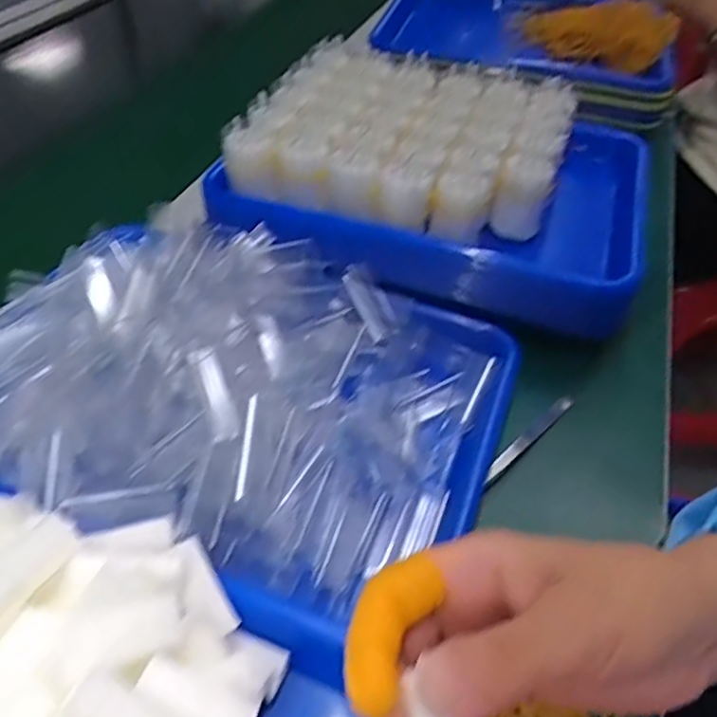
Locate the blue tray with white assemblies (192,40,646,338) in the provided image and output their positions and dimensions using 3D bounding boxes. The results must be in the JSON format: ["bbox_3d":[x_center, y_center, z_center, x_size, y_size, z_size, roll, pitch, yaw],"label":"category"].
[{"bbox_3d":[0.072,-0.159,0.539,0.320,0.083,0.251,15,46,12],"label":"blue tray with white assemblies"}]

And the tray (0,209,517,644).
[{"bbox_3d":[-0.072,0.004,0.393,0.309,0.077,0.240,17,47,13],"label":"tray"}]

